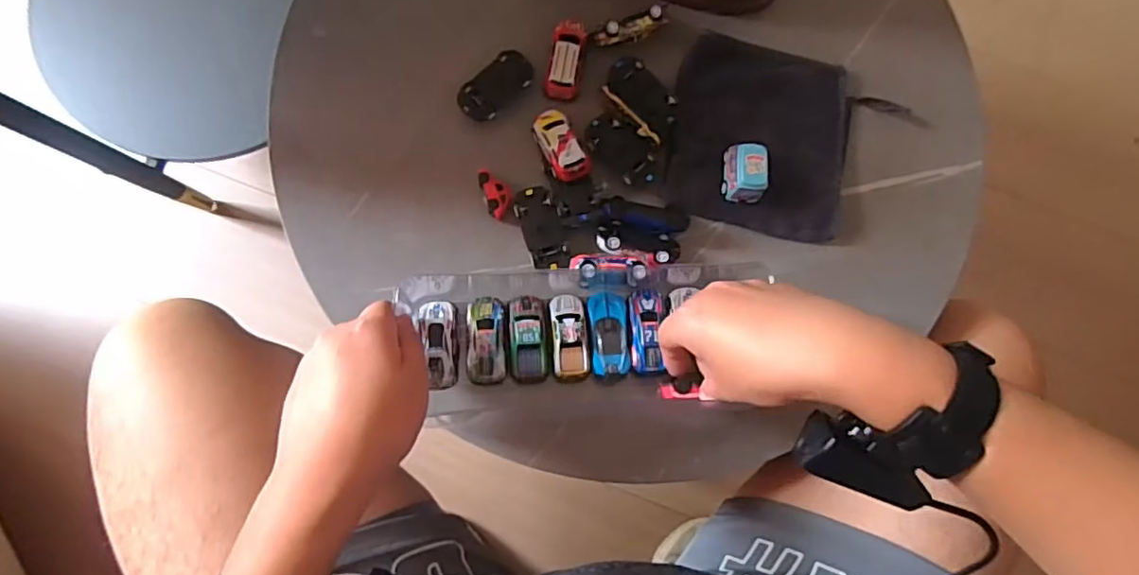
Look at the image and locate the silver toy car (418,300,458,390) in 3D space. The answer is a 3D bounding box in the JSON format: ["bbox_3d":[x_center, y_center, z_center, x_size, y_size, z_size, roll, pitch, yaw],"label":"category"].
[{"bbox_3d":[-0.095,0.042,0.444,0.027,0.019,0.063,-3,83,-7],"label":"silver toy car"}]

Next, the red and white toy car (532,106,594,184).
[{"bbox_3d":[-0.008,-0.112,0.470,0.029,0.020,0.064,-25,71,-9],"label":"red and white toy car"}]

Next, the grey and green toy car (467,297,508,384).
[{"bbox_3d":[-0.061,0.039,0.448,0.028,0.015,0.062,-1,83,-6],"label":"grey and green toy car"}]

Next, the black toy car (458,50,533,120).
[{"bbox_3d":[-0.059,-0.159,0.486,0.032,0.025,0.063,44,80,1],"label":"black toy car"}]

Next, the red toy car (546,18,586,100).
[{"bbox_3d":[-0.003,-0.186,0.492,0.027,0.022,0.062,10,82,-5],"label":"red toy car"}]

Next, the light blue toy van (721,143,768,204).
[{"bbox_3d":[0.138,-0.091,0.477,0.027,0.031,0.042,2,82,-6],"label":"light blue toy van"}]

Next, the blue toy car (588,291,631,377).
[{"bbox_3d":[0.029,0.036,0.463,0.029,0.017,0.063,-1,70,-6],"label":"blue toy car"}]

